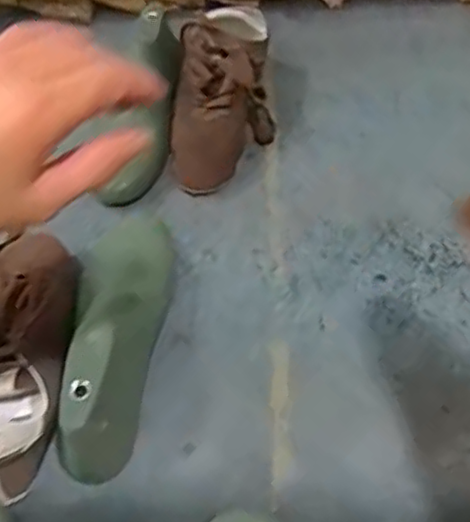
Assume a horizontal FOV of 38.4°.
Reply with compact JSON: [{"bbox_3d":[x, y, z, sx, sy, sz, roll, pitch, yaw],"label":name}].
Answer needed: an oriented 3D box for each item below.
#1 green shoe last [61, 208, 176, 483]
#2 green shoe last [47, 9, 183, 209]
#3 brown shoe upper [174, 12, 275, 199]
[{"bbox_3d":[-0.091,0.063,0.571,0.069,0.087,0.242,-2,52,5],"label":"green shoe last"},{"bbox_3d":[-0.103,-0.177,0.765,0.069,0.090,0.260,10,54,14],"label":"green shoe last"},{"bbox_3d":[-0.015,-0.195,0.766,0.110,0.060,0.252,3,66,9],"label":"brown shoe upper"}]

